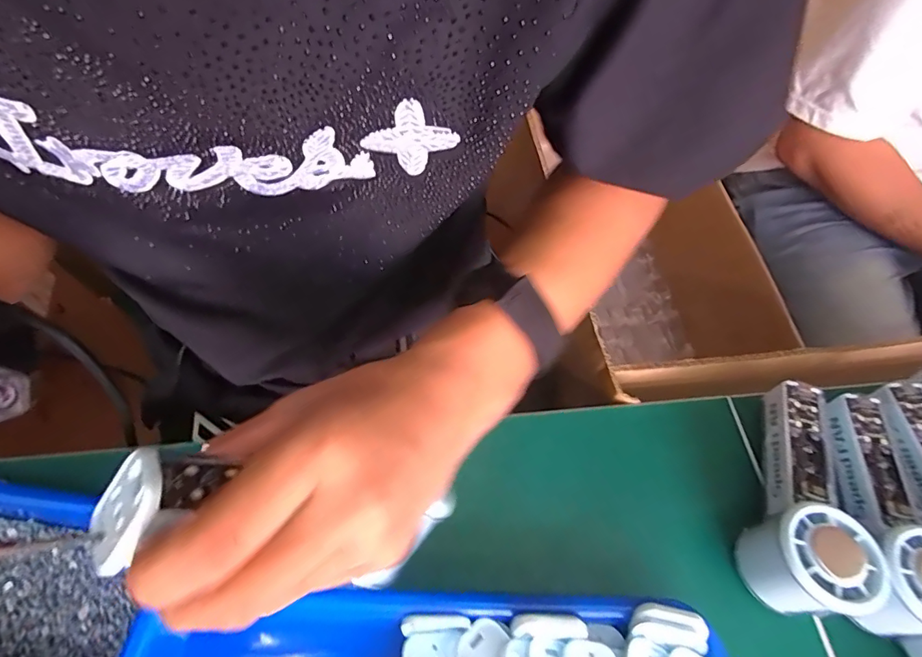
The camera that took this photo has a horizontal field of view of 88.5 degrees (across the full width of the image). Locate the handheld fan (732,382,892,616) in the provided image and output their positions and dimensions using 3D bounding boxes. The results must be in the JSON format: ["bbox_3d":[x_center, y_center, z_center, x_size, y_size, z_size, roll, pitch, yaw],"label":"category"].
[{"bbox_3d":[0.221,0.104,0.315,0.058,0.052,0.151,11,62,1],"label":"handheld fan"}]

